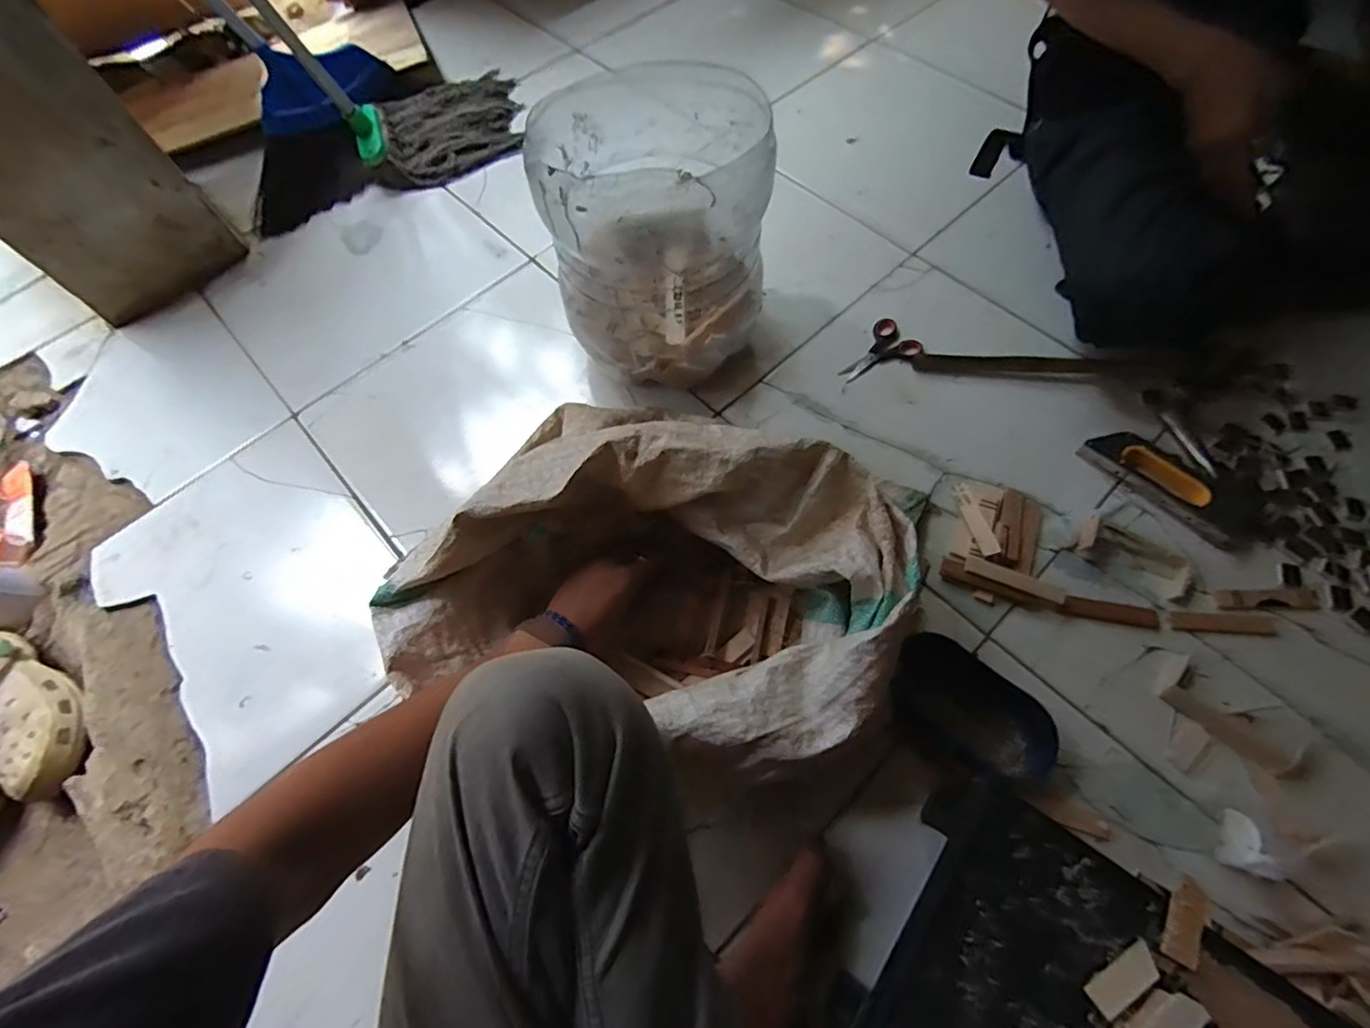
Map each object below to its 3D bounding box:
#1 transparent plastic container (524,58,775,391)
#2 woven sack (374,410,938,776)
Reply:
[{"bbox_3d":[-0.031,-0.317,0.686,0.230,0.282,0.255,-7,64,-1],"label":"transparent plastic container"},{"bbox_3d":[-0.022,0.073,0.555,0.430,0.180,0.278,11,67,8],"label":"woven sack"}]

